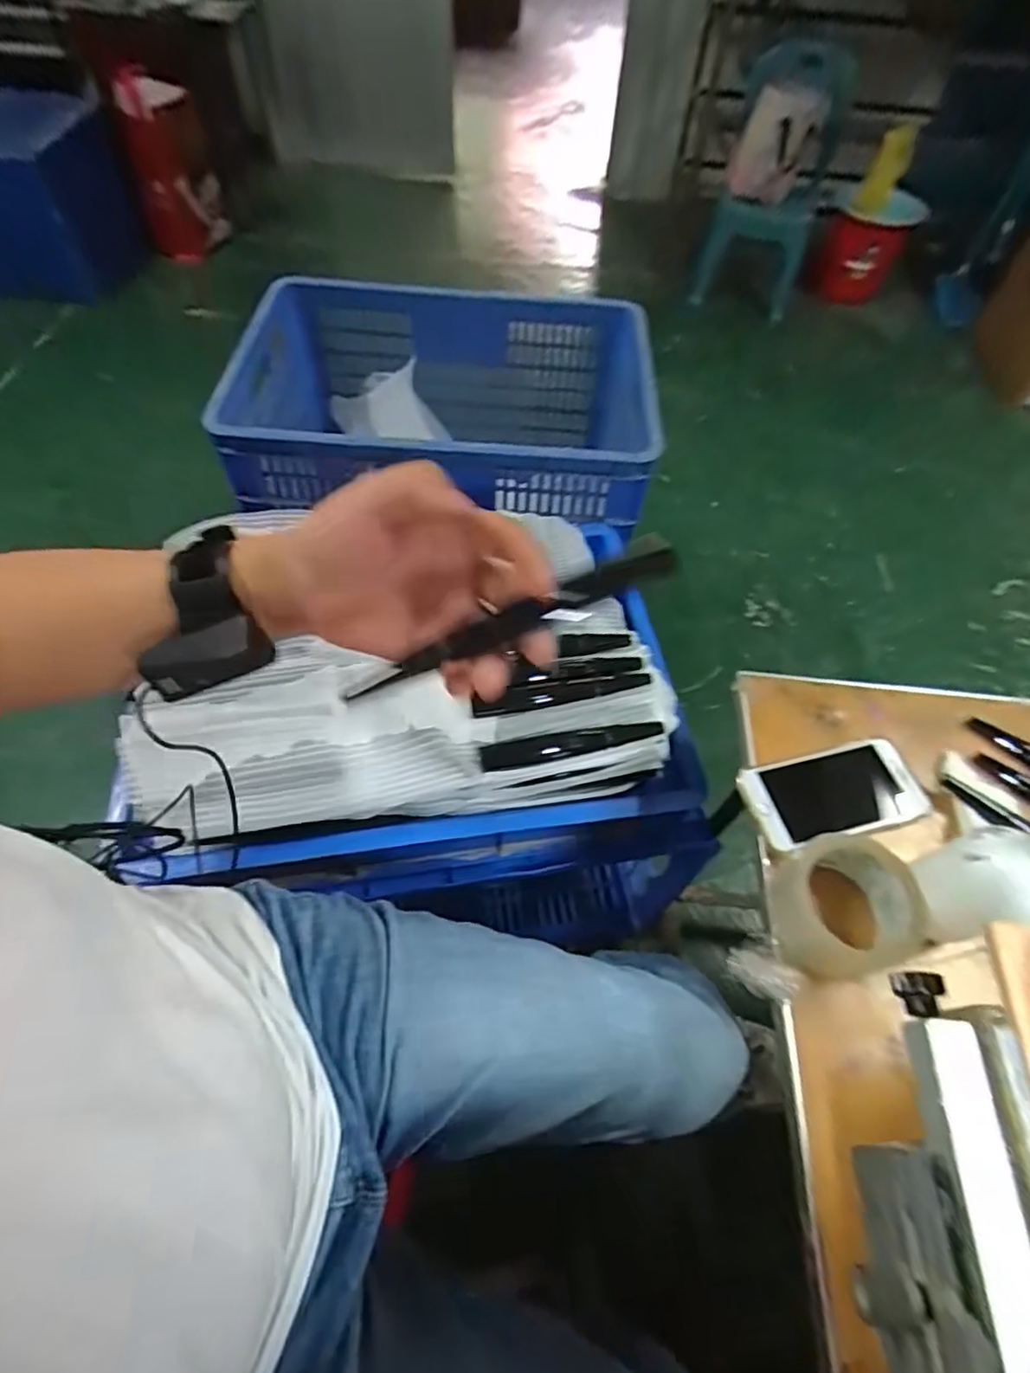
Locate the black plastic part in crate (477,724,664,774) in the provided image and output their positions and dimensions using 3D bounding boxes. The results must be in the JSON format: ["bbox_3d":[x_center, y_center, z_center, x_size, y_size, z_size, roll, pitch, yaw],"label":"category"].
[{"bbox_3d":[0.056,0.056,0.608,0.174,0.012,0.024,-8,58,-8],"label":"black plastic part in crate"}]

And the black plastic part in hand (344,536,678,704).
[{"bbox_3d":[-0.001,-0.032,0.318,0.176,0.014,0.018,-23,60,-1],"label":"black plastic part in hand"}]

